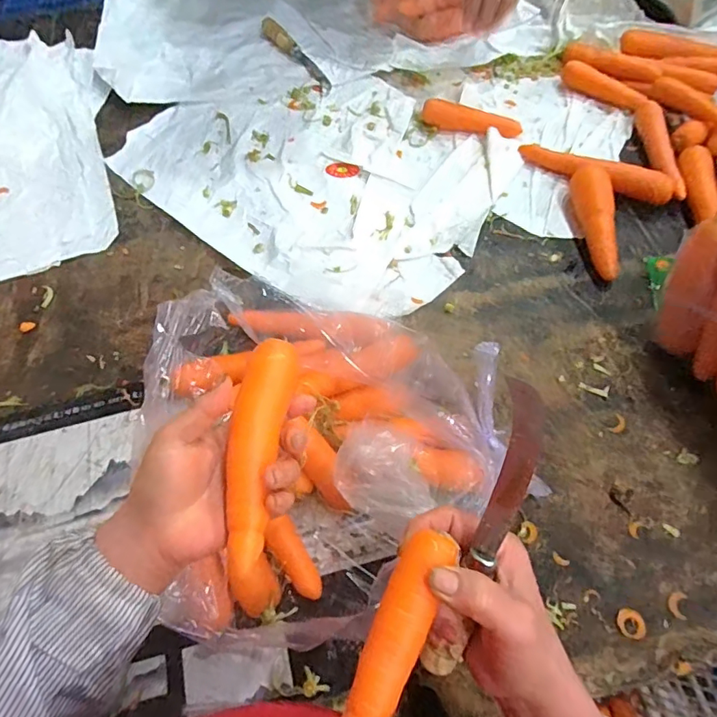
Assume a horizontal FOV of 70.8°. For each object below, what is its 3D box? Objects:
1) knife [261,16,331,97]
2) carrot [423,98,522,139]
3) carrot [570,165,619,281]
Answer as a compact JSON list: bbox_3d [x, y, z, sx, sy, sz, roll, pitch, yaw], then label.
[{"bbox_3d":[-0.100,-0.500,0.825,0.028,0.020,0.199,-34,67,-15],"label":"knife"},{"bbox_3d":[0.164,-0.344,0.729,0.139,0.037,0.028,14,64,9],"label":"carrot"},{"bbox_3d":[0.298,-0.174,0.635,0.039,0.049,0.157,3,63,3],"label":"carrot"}]

